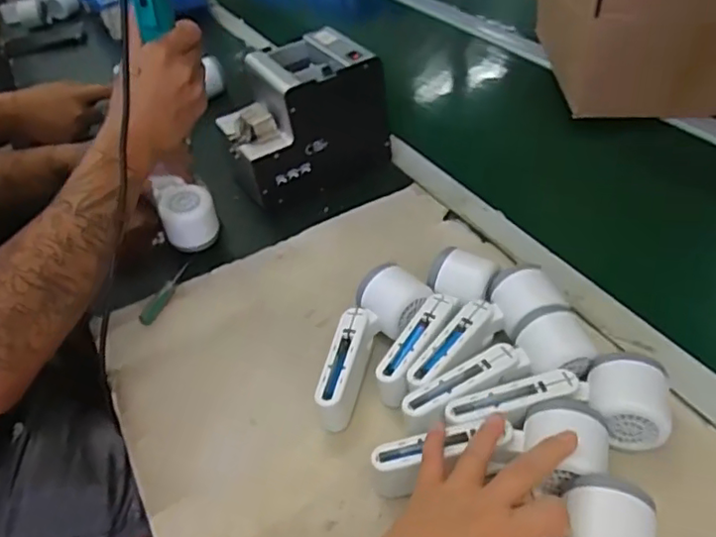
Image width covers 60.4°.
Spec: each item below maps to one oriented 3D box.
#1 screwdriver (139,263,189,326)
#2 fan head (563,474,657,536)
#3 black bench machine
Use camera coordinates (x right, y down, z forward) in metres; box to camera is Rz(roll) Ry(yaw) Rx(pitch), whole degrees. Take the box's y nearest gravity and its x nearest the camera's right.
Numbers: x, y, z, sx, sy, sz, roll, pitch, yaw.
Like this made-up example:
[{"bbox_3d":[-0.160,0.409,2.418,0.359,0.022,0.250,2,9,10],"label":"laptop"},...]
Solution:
[{"bbox_3d":[-0.205,0.025,0.650,0.016,0.017,0.083,9,43,19],"label":"screwdriver"},{"bbox_3d":[0.162,0.175,0.398,0.055,0.043,0.066,5,42,14],"label":"fan head"},{"bbox_3d":[-0.069,-0.184,0.752,0.178,0.141,0.125,-28,45,-22],"label":"black bench machine"}]

